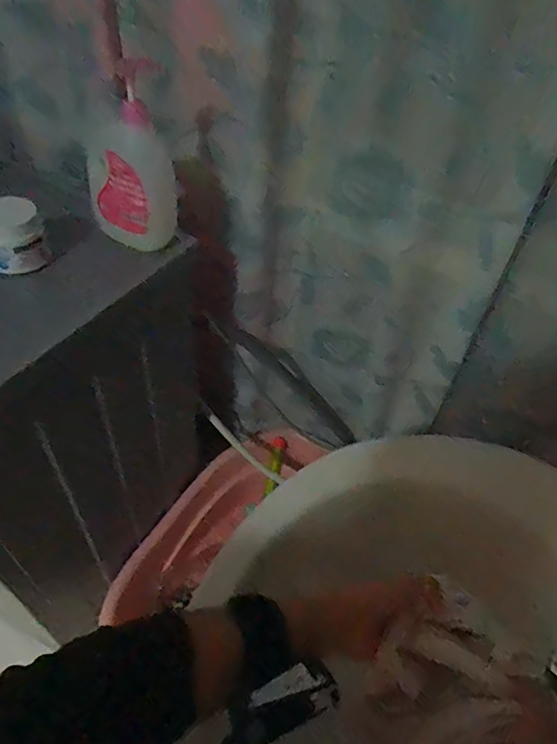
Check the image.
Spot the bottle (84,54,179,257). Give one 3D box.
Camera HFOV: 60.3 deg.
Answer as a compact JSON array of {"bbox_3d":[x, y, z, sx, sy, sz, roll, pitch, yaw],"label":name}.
[{"bbox_3d":[-0.206,-0.290,0.669,0.124,0.224,0.073,-14,52,-18],"label":"bottle"}]

